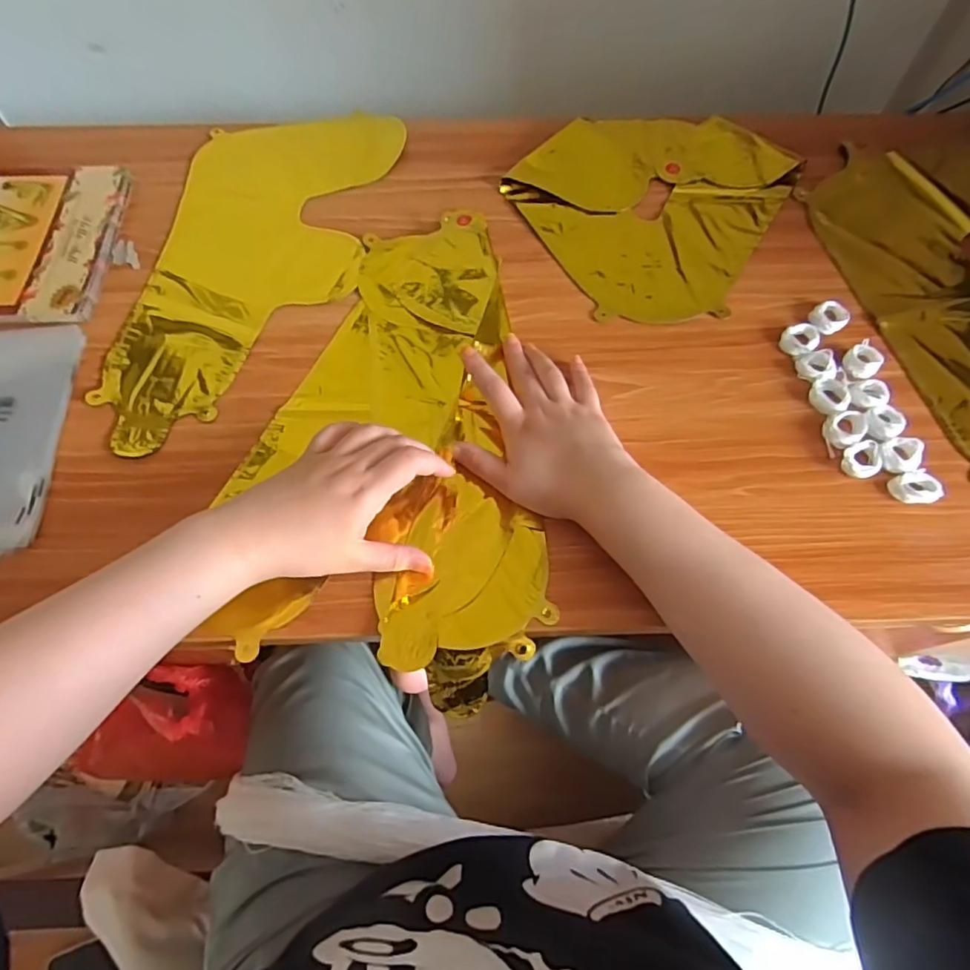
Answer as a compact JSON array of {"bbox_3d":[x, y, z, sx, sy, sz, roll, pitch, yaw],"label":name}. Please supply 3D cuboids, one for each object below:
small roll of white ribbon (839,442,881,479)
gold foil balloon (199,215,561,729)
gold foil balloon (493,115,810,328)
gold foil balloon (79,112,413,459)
[{"bbox_3d":[0.293,-0.020,0.445,0.033,0.010,0.027,-34,71,-15],"label":"small roll of white ribbon"},{"bbox_3d":[-0.082,-0.043,0.463,0.221,0.032,0.415,-6,67,-3],"label":"gold foil balloon"},{"bbox_3d":[0.181,-0.280,0.566,0.264,0.013,0.250,-25,69,-11],"label":"gold foil balloon"},{"bbox_3d":[-0.214,-0.209,0.538,0.194,0.011,0.405,7,66,2],"label":"gold foil balloon"}]

